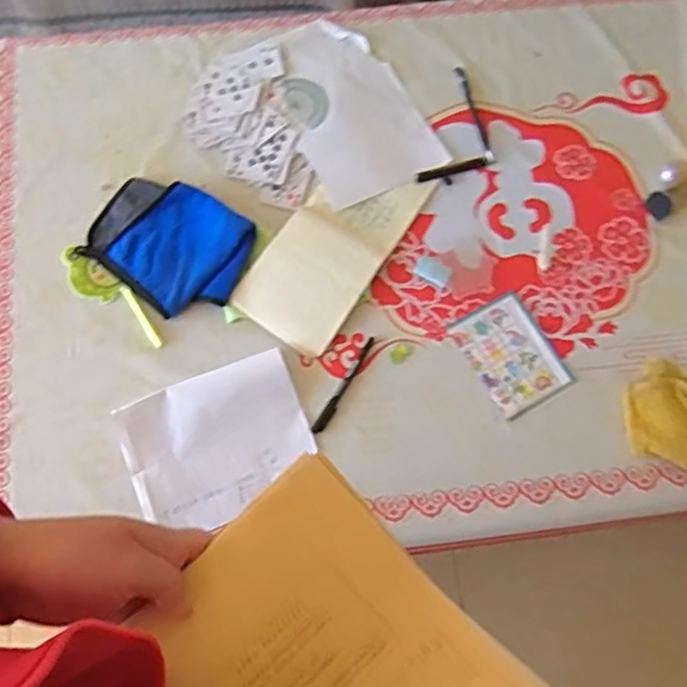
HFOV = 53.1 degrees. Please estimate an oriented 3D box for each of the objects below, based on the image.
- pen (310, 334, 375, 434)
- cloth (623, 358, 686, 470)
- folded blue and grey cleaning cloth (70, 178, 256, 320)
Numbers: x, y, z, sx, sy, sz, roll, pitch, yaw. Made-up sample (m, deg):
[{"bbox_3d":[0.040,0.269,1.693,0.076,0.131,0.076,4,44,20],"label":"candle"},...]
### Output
[{"bbox_3d":[0.002,0.050,0.828,0.014,0.011,0.135,30,74,8],"label":"pen"},{"bbox_3d":[0.397,0.085,0.804,0.124,0.025,0.114,19,73,4],"label":"cloth"},{"bbox_3d":[-0.219,-0.127,0.866,0.194,0.019,0.153,30,74,8],"label":"folded blue and grey cleaning cloth"}]

